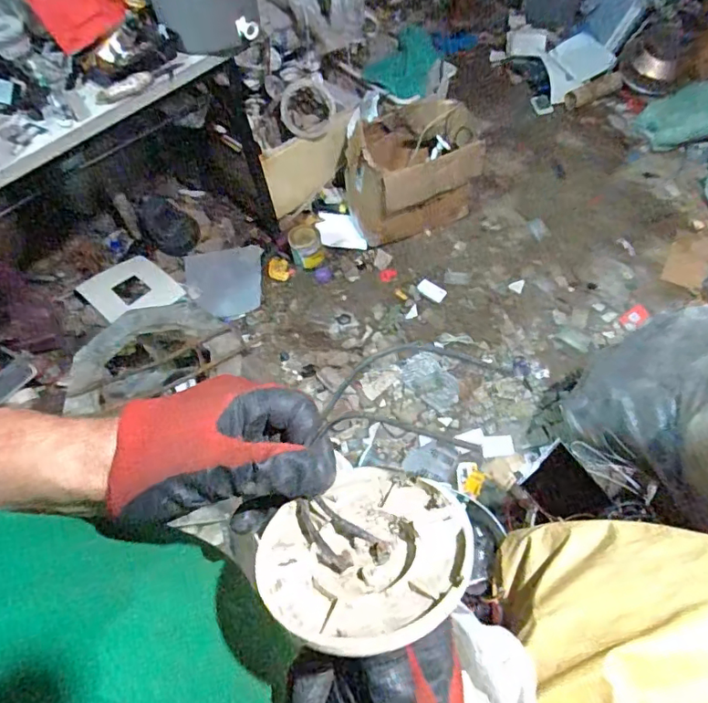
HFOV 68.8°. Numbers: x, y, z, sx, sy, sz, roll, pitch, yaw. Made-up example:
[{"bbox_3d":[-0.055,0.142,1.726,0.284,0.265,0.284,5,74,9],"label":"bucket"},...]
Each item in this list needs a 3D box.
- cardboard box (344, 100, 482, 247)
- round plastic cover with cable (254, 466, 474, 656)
[{"bbox_3d":[0.188,-0.579,1.695,0.406,0.306,0.390,-6,58,1],"label":"cardboard box"},{"bbox_3d":[0.007,0.102,0.262,0.102,0.018,0.098,-10,30,6],"label":"round plastic cover with cable"}]

